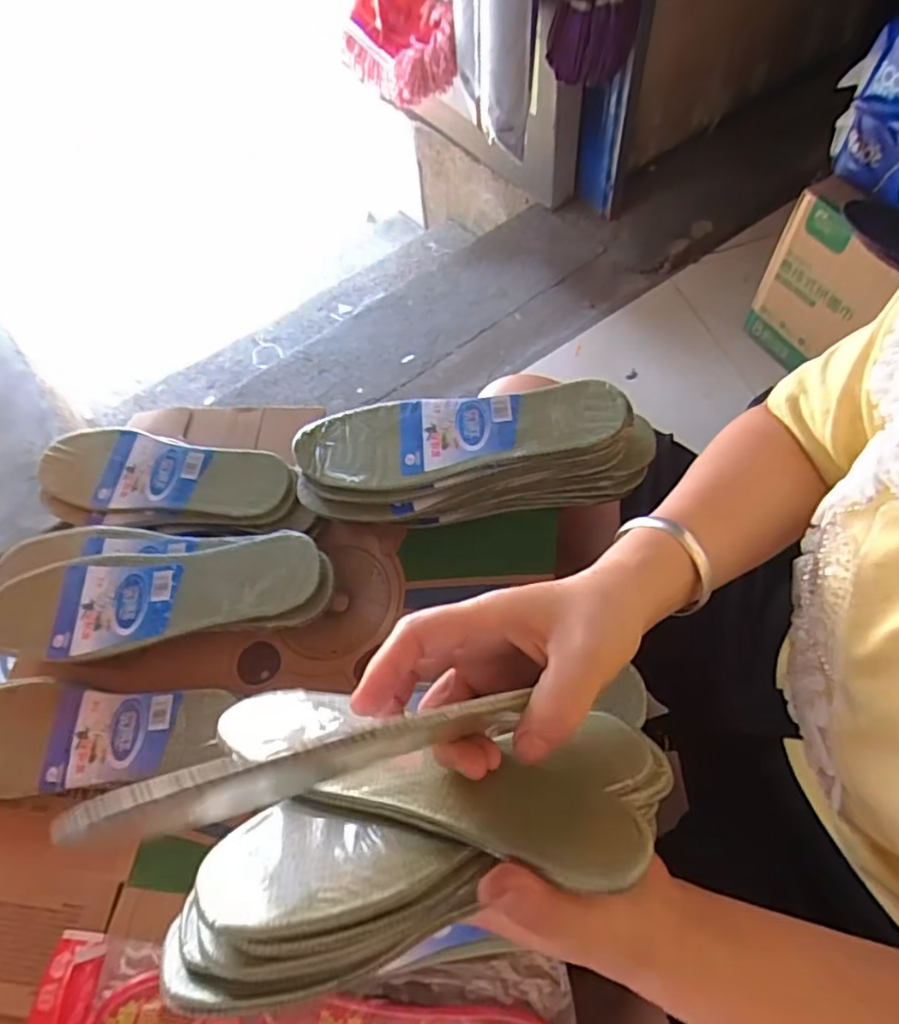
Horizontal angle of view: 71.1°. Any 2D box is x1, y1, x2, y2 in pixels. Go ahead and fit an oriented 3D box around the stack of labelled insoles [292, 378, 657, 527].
[{"bbox_3d":[0.018,-0.045,0.483,0.268,0.066,0.089,-5,61,3],"label":"stack of labelled insoles"}]

